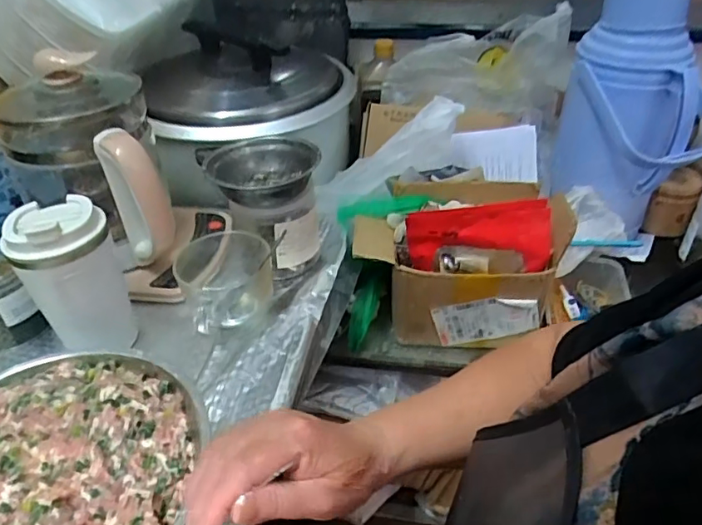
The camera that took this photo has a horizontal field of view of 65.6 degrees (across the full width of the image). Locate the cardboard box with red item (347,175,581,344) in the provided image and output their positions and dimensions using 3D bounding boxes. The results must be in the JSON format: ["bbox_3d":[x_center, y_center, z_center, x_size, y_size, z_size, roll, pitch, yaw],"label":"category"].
[{"bbox_3d":[0.137,-0.002,0.718,0.247,0.184,0.145,5,39,8],"label":"cardboard box with red item"}]

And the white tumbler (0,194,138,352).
[{"bbox_3d":[-0.260,0.017,0.518,0.083,0.145,0.075,-23,43,-25],"label":"white tumbler"}]

